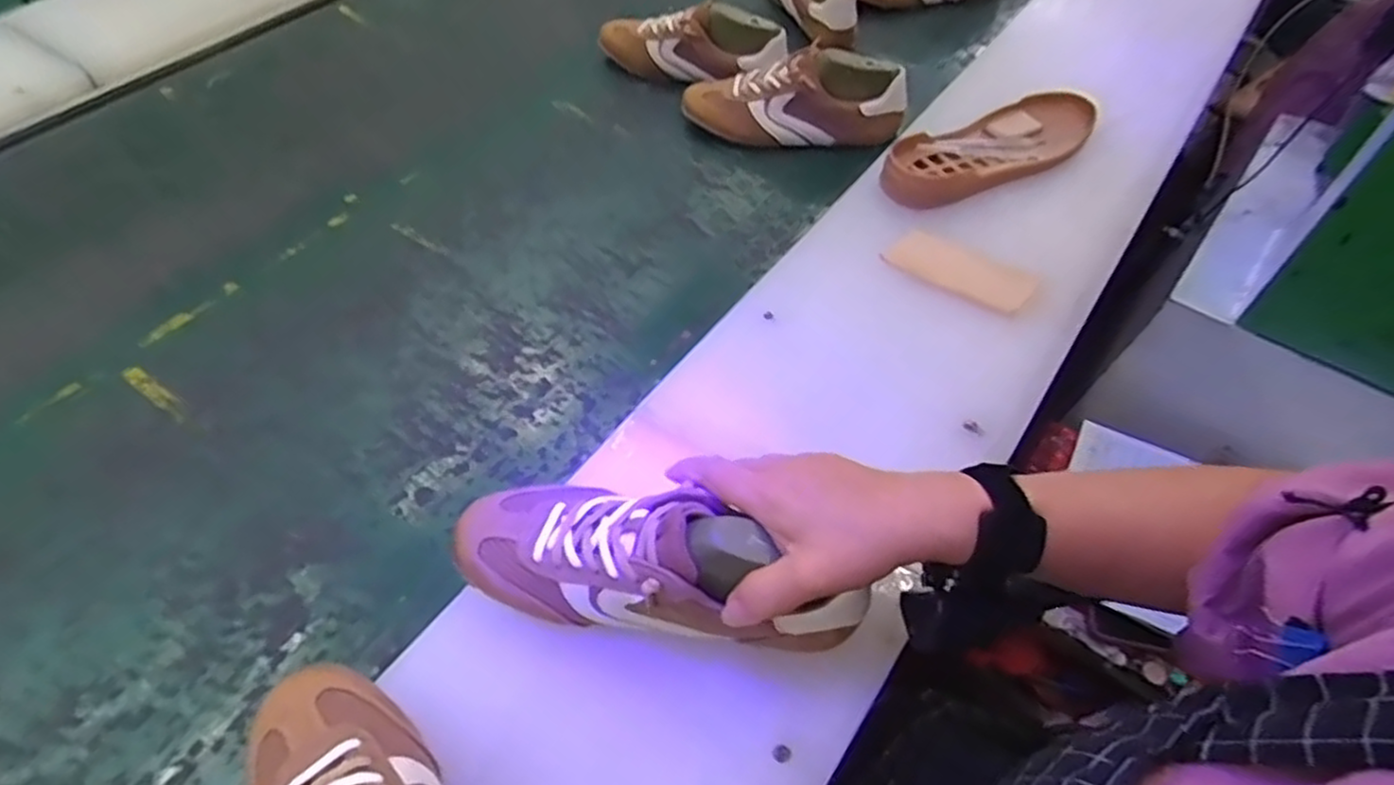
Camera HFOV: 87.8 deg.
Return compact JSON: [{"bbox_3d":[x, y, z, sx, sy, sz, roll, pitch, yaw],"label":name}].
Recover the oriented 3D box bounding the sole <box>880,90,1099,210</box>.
[{"bbox_3d":[0.299,-0.246,0.721,0.251,0.031,0.090,-24,56,-17],"label":"sole"}]

